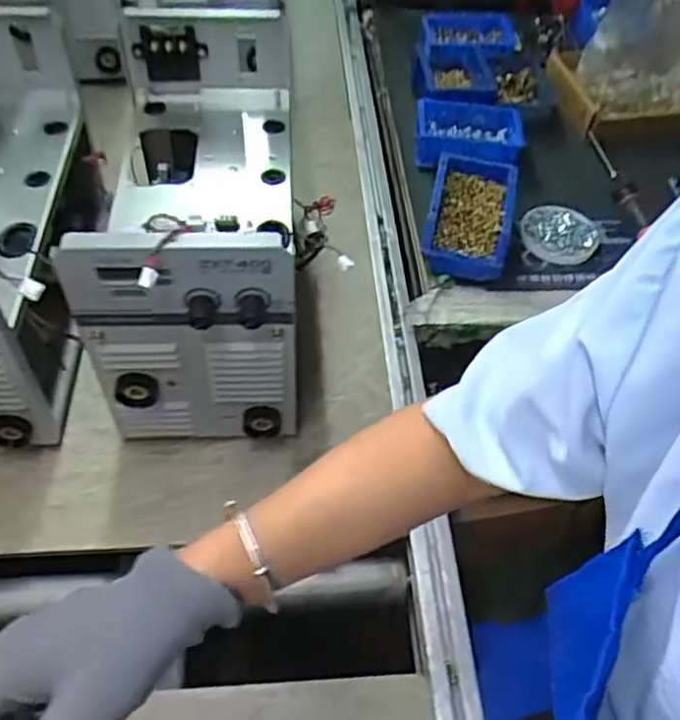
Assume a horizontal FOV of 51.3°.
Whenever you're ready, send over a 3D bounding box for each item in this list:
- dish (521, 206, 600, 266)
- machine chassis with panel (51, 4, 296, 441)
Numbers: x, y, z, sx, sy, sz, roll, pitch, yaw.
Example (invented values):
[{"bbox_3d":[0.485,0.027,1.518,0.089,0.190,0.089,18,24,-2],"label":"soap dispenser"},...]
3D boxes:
[{"bbox_3d":[0.291,-0.167,0.936,0.098,0.019,0.095,2,51,-2],"label":"dish"},{"bbox_3d":[-0.147,-0.163,0.754,0.198,0.253,0.442,-3,52,-6],"label":"machine chassis with panel"}]

